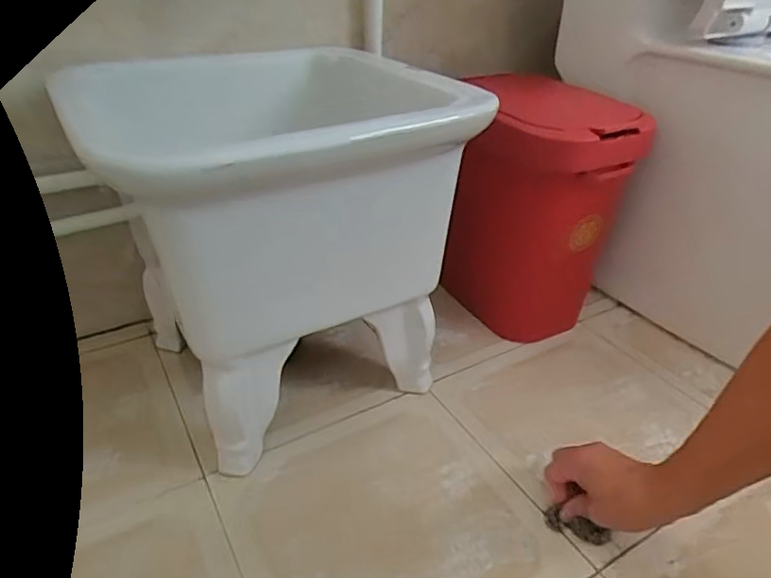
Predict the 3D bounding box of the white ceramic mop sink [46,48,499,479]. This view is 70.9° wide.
[{"bbox_3d":[-0.118,-0.067,0.650,0.335,0.341,0.353,-18,37,-28],"label":"white ceramic mop sink"}]

